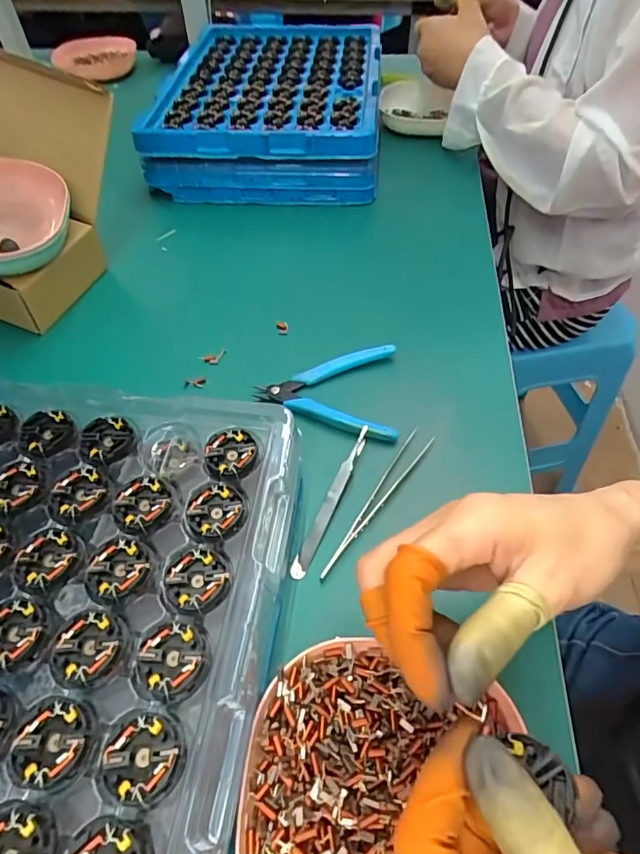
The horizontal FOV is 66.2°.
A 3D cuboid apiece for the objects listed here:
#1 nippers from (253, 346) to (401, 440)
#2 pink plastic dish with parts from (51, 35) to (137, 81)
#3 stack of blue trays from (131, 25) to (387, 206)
[{"bbox_3d":[0.007,-0.035,0.399,0.113,0.015,0.088,7,53,7],"label":"nippers"},{"bbox_3d":[-0.409,-0.671,0.894,0.136,0.029,0.143,-1,54,1],"label":"pink plastic dish with parts"},{"bbox_3d":[-0.054,-0.466,0.673,0.271,0.065,0.398,3,53,3],"label":"stack of blue trays"}]

